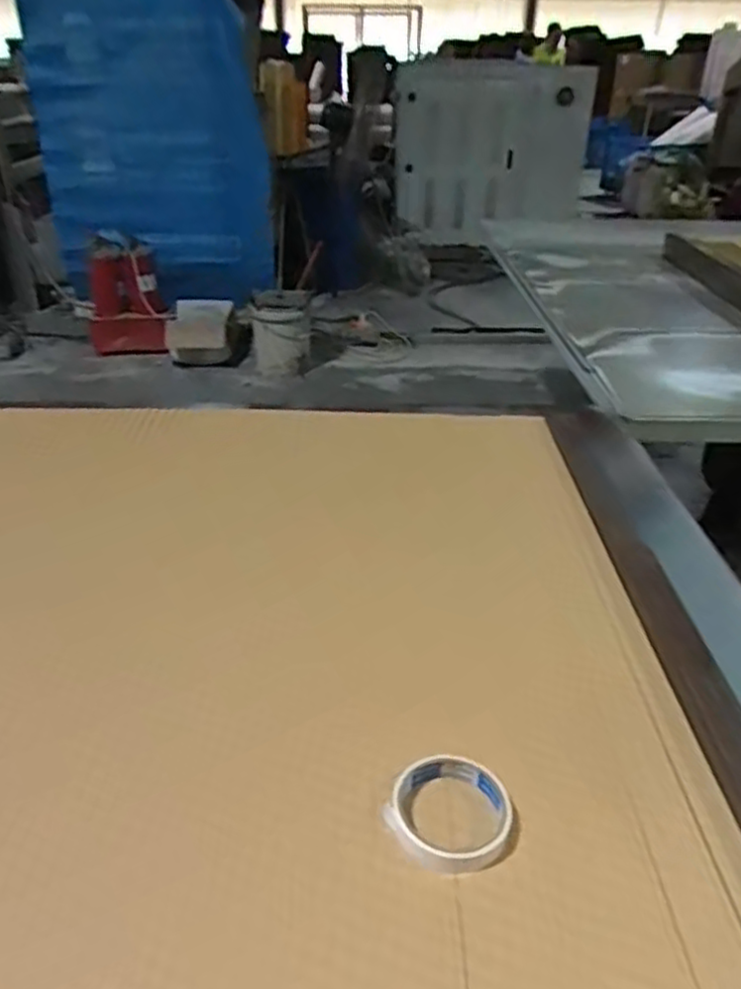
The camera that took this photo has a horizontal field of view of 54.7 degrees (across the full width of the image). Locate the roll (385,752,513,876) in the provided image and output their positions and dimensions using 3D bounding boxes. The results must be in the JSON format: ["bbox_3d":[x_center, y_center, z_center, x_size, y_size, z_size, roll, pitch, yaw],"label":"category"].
[{"bbox_3d":[0.062,0.244,0.554,0.094,0.026,0.091,0,32,0],"label":"roll"}]

